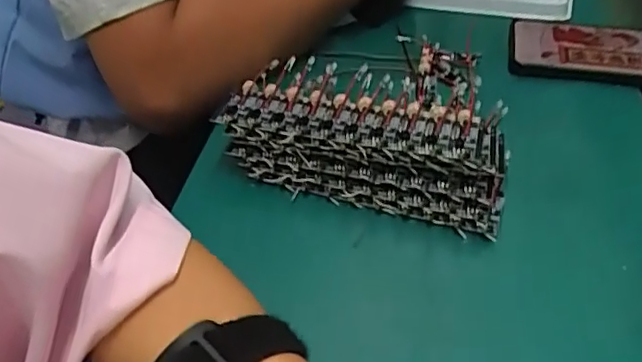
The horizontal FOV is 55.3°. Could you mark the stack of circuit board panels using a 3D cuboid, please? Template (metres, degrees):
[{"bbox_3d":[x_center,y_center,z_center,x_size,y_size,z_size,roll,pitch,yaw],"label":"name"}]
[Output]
[{"bbox_3d":[0.033,-0.036,0.397,0.174,0.066,0.108,10,40,17],"label":"stack of circuit board panels"}]

